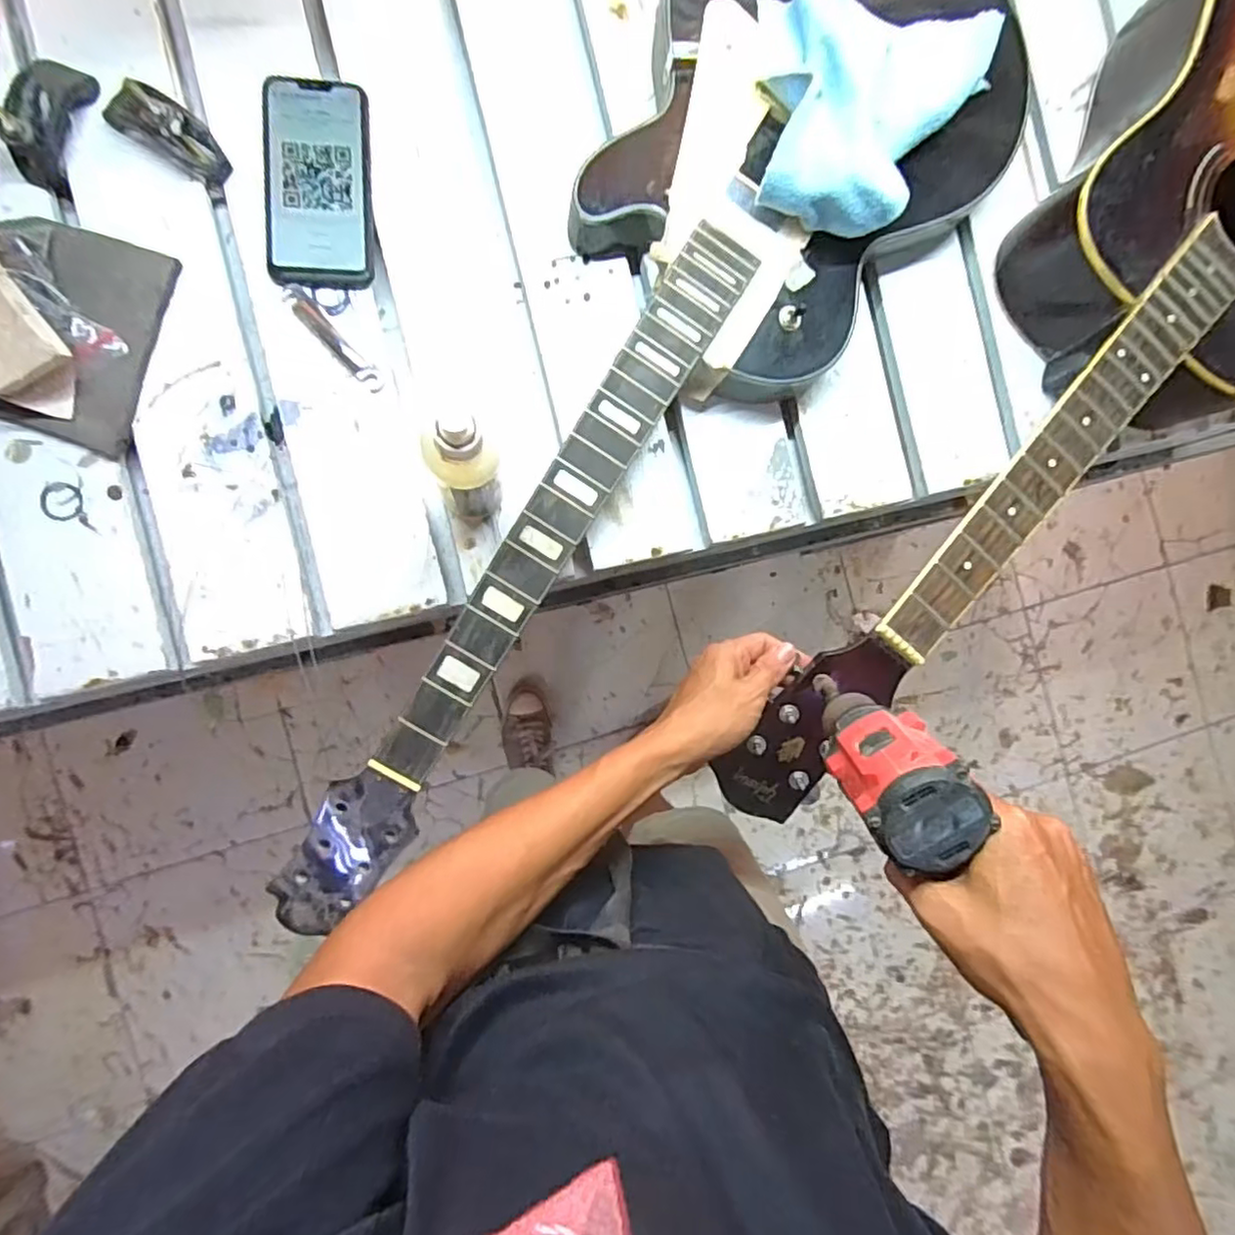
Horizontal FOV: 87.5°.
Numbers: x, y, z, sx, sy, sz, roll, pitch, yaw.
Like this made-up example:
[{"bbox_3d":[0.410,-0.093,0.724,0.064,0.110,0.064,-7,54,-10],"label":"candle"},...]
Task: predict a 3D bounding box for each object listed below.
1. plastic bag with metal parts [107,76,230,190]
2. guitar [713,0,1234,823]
[{"bbox_3d":[-0.326,-0.355,0.458,0.079,0.047,0.029,26,84,-5],"label":"plastic bag with metal parts"},{"bbox_3d":[0.381,-0.177,0.533,0.262,0.100,0.847,39,90,-4],"label":"guitar"}]

